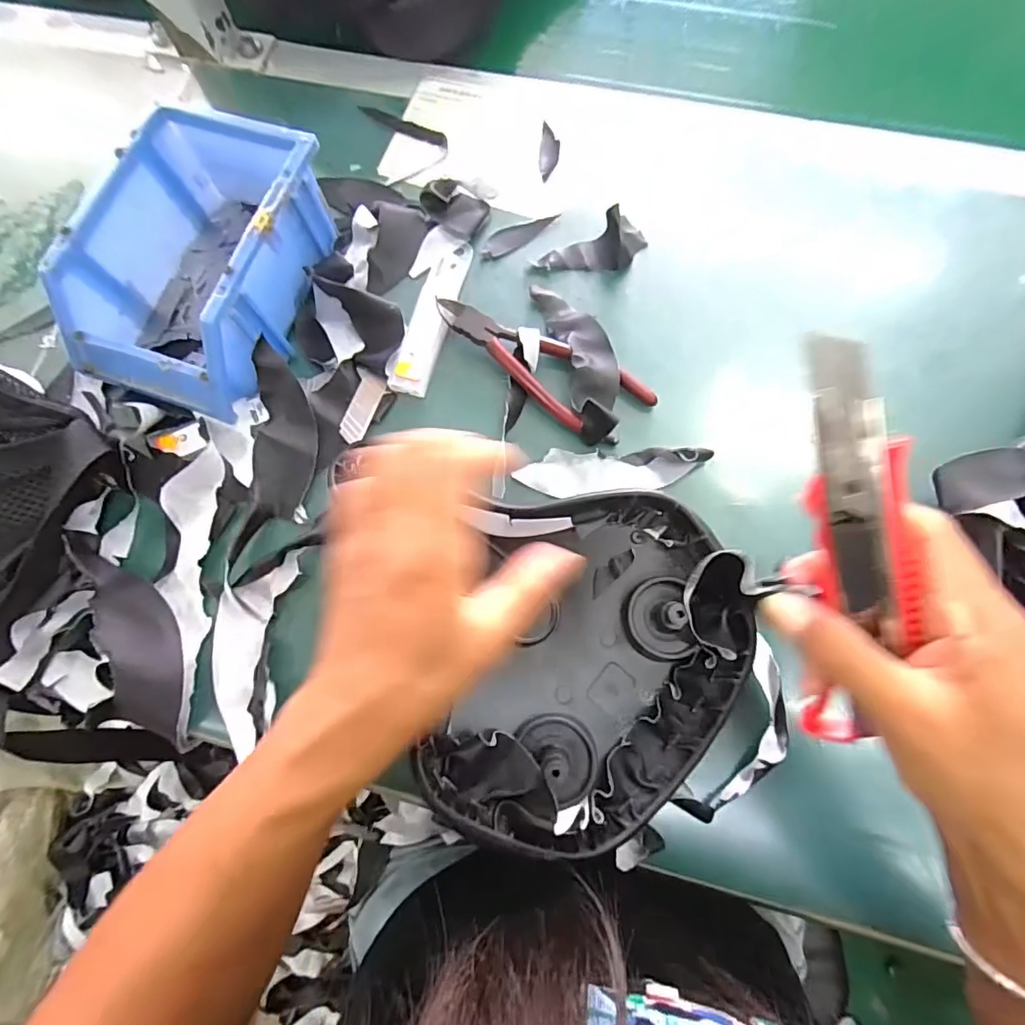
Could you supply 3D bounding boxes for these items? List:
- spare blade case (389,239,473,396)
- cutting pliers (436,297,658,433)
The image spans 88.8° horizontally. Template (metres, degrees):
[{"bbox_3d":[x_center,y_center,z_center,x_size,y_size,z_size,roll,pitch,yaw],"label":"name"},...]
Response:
[{"bbox_3d":[-0.056,-0.141,0.368,0.027,0.012,0.126,17,76,6],"label":"spare blade case"},{"bbox_3d":[0.014,-0.094,0.352,0.159,0.016,0.049,26,77,8],"label":"cutting pliers"}]

